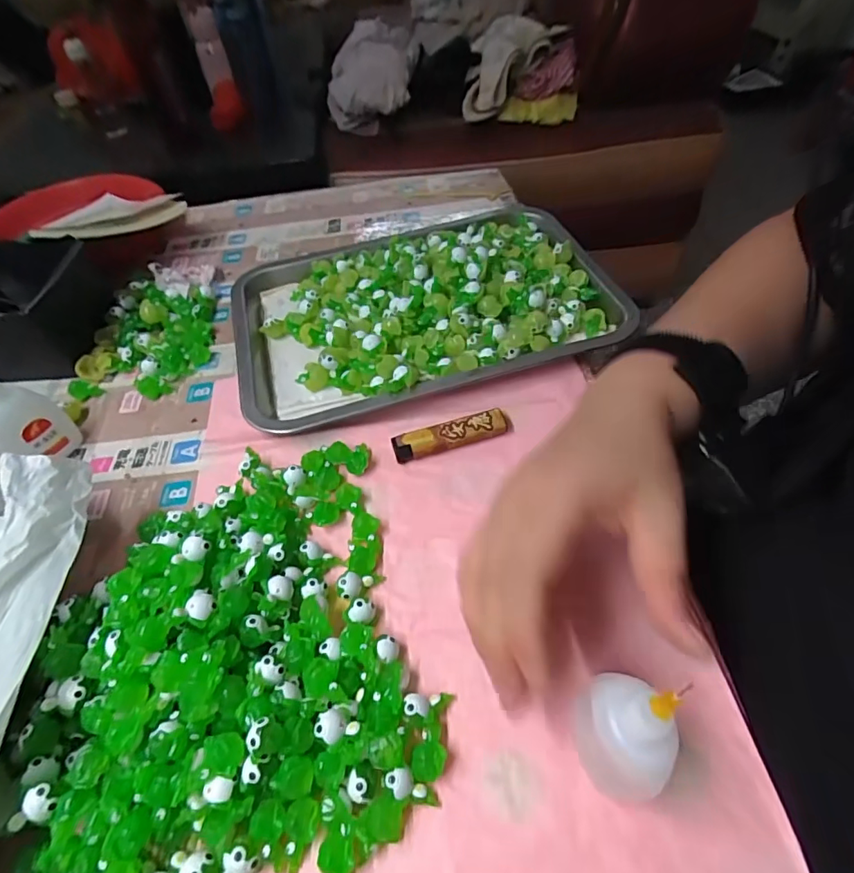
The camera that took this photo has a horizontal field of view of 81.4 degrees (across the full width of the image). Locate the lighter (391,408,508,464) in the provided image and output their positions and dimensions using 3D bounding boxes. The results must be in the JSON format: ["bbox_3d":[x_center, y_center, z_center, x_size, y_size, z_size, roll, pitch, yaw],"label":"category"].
[{"bbox_3d":[0.016,-0.002,0.346,0.079,0.009,0.019,-16,53,-7],"label":"lighter"}]

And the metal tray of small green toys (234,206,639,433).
[{"bbox_3d":[-0.005,-0.117,0.429,0.314,0.036,0.207,-15,53,-7],"label":"metal tray of small green toys"}]

